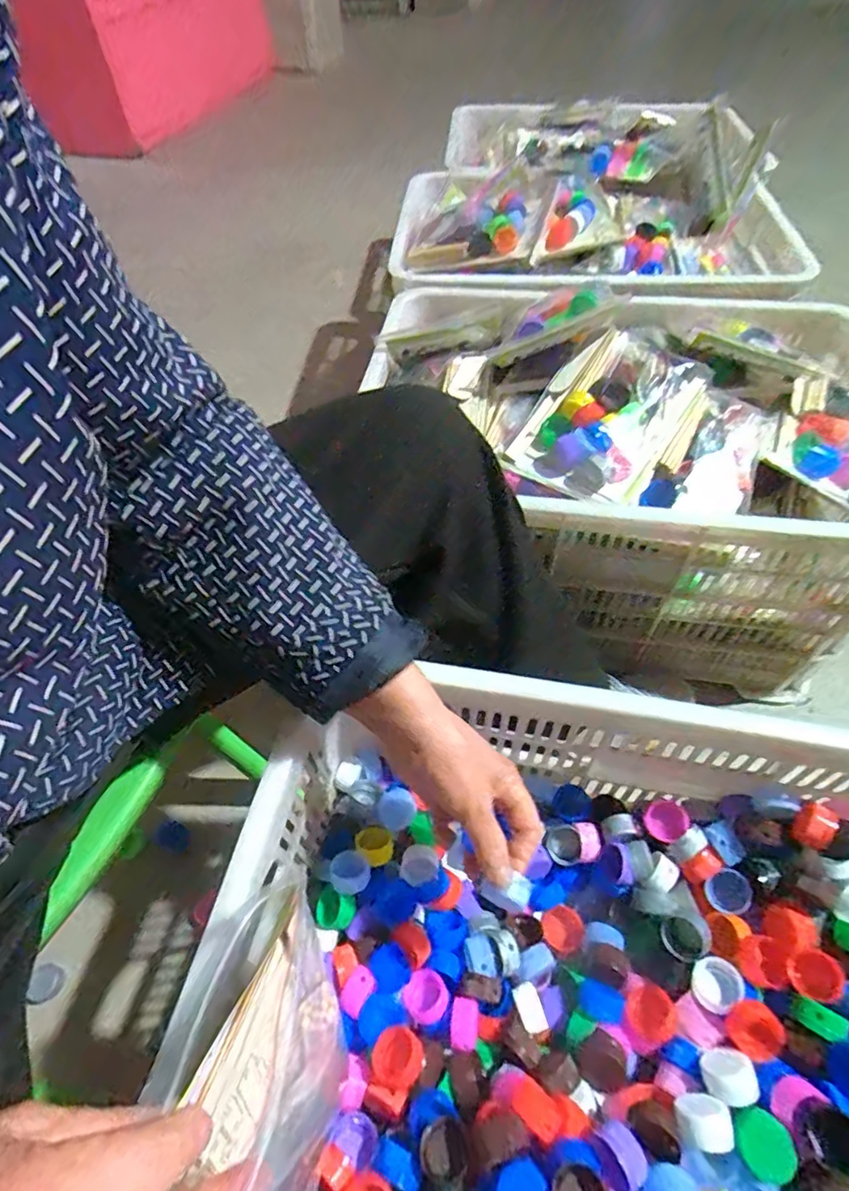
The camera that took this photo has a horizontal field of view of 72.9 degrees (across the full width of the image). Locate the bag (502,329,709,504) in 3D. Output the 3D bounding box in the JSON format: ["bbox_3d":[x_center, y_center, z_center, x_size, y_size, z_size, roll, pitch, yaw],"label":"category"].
[{"bbox_3d":[0.189,-0.191,0.603,0.141,0.042,0.198,33,79,18],"label":"bag"}]

